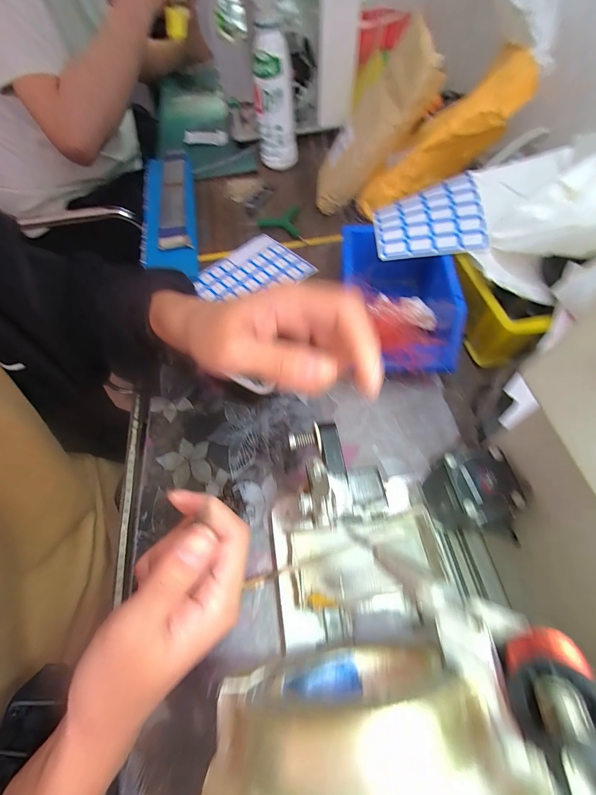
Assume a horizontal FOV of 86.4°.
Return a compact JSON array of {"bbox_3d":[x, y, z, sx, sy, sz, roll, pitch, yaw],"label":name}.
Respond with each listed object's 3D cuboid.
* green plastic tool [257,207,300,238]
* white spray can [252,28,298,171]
[{"bbox_3d":[-0.016,-0.308,0.537,0.079,0.007,0.082,23,63,15],"label":"green plastic tool"},{"bbox_3d":[-0.039,-0.496,0.550,0.066,0.174,0.072,-2,61,2],"label":"white spray can"}]

